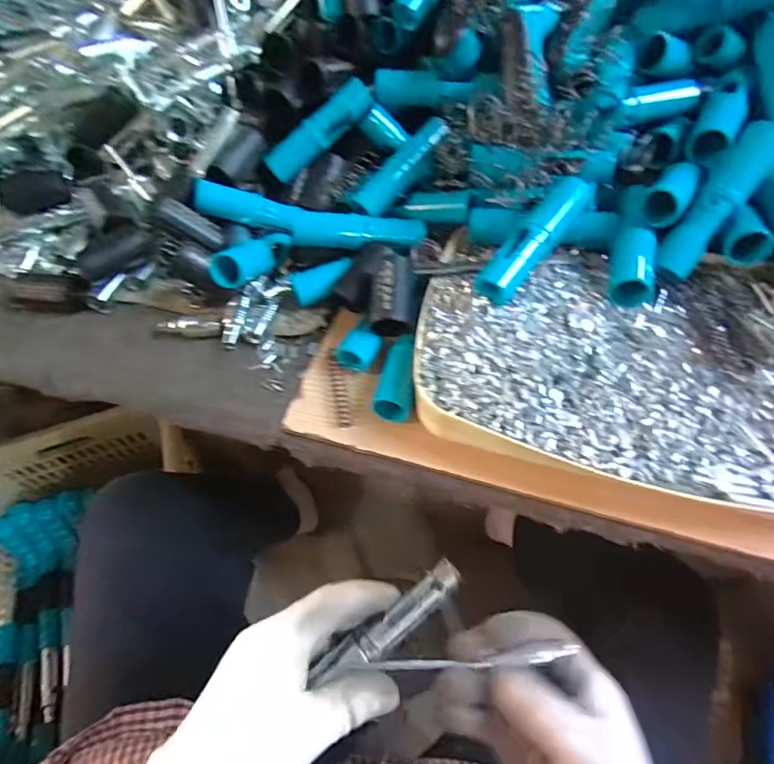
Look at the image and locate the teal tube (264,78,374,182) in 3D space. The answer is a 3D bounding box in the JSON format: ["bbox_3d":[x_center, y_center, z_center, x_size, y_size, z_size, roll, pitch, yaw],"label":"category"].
[{"bbox_3d":[-0.069,-0.250,0.483,0.121,0.029,0.029,-37,58,11],"label":"teal tube"}]

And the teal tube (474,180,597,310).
[{"bbox_3d":[0.116,-0.113,0.379,0.030,0.022,0.123,36,77,24],"label":"teal tube"}]

